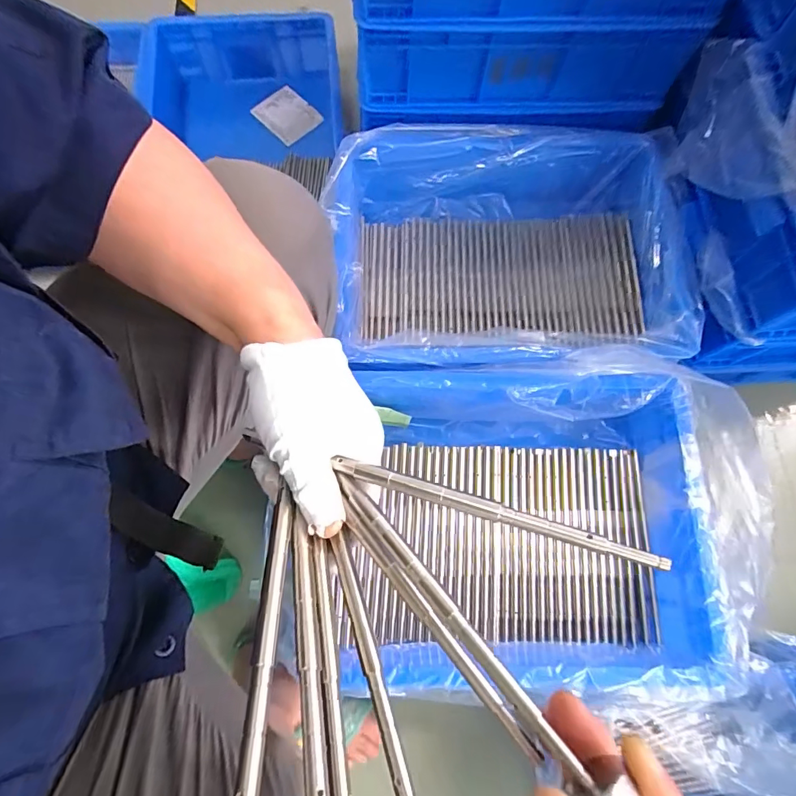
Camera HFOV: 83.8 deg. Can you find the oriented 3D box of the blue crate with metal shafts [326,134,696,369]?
[{"bbox_3d":[0.138,-0.173,0.587,0.418,0.146,0.316,-3,75,-2],"label":"blue crate with metal shafts"}]

